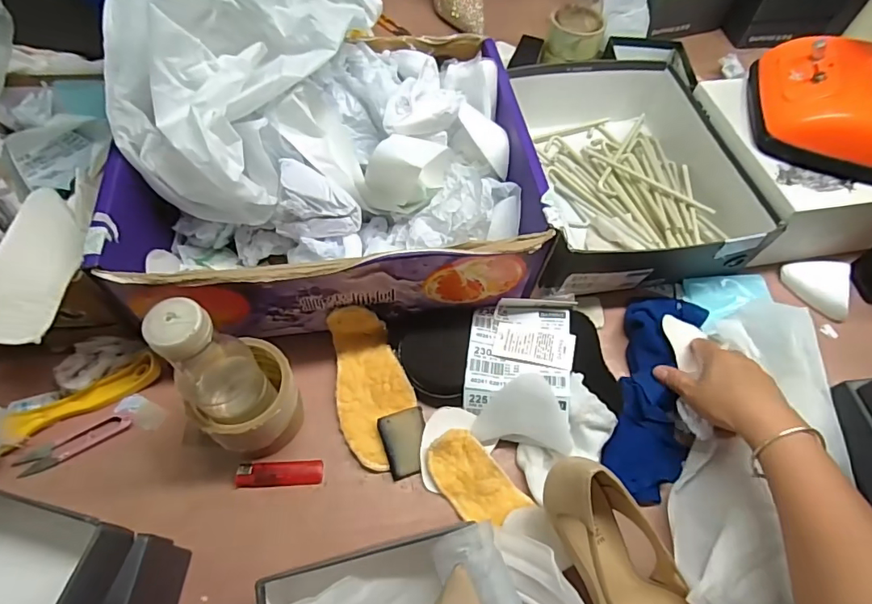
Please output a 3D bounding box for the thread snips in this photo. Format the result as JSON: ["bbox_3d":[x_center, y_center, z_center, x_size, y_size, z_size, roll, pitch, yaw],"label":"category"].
[{"bbox_3d":[-0.341,0.134,0.465,0.098,0.006,0.025,-24,64,-17],"label":"thread snips"}]

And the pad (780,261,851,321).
[{"bbox_3d":[0.460,-0.018,0.596,0.063,0.035,0.073,10,59,2],"label":"pad"}]

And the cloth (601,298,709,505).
[{"bbox_3d":[0.233,0.085,0.516,0.088,0.039,0.244,20,60,8],"label":"cloth"}]

